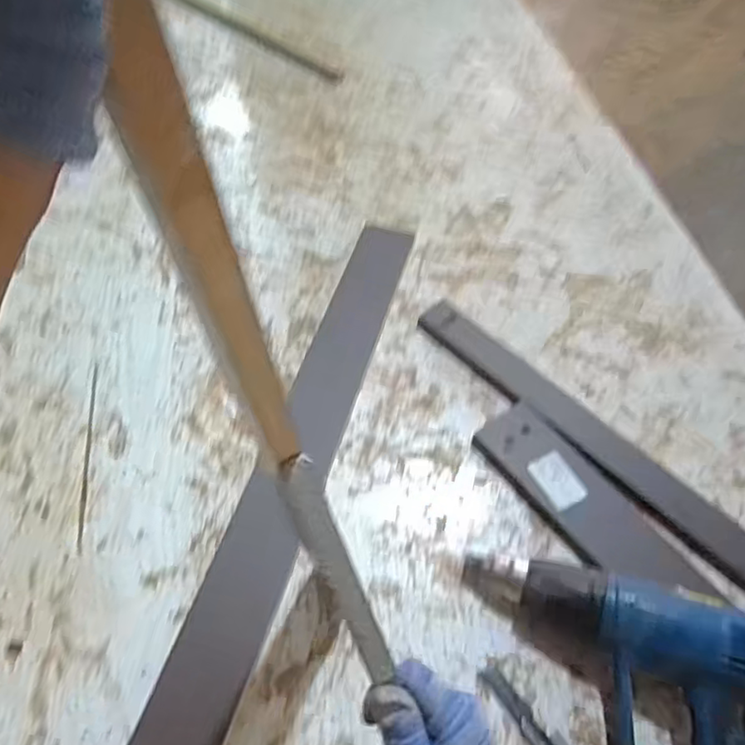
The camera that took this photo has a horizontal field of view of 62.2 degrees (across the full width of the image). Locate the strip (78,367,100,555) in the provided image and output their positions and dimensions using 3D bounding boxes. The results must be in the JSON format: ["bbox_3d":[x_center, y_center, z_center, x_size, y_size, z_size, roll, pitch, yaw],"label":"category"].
[{"bbox_3d":[-0.333,0.089,0.722,0.007,0.004,0.246,-8,54,-7],"label":"strip"}]

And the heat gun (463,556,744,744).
[{"bbox_3d":[0.207,0.276,0.547,0.280,0.098,0.180,18,55,12],"label":"heat gun"}]

